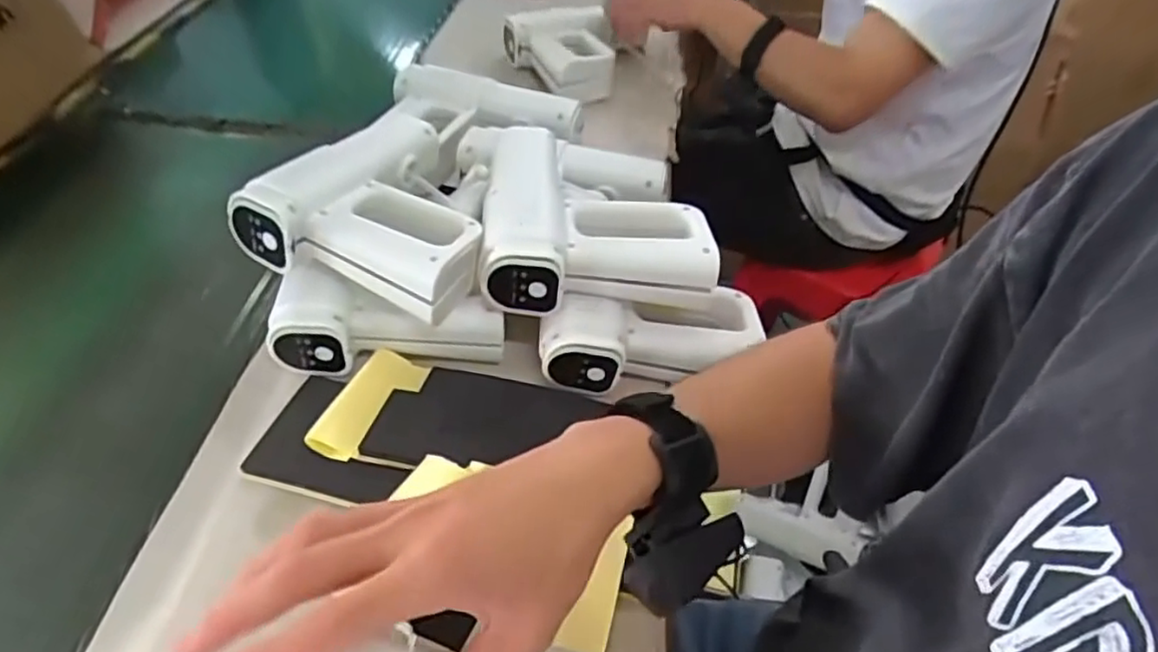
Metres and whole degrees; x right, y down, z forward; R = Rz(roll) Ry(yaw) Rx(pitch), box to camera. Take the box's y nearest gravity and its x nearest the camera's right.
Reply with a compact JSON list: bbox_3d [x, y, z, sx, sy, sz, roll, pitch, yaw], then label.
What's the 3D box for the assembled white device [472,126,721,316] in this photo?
[{"bbox_3d":[0.011,-0.105,0.578,0.181,0.062,0.210,-1,46,-4],"label":"assembled white device"}]

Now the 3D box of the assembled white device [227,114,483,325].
[{"bbox_3d":[-0.147,-0.113,0.561,0.180,0.069,0.207,15,47,11],"label":"assembled white device"}]

